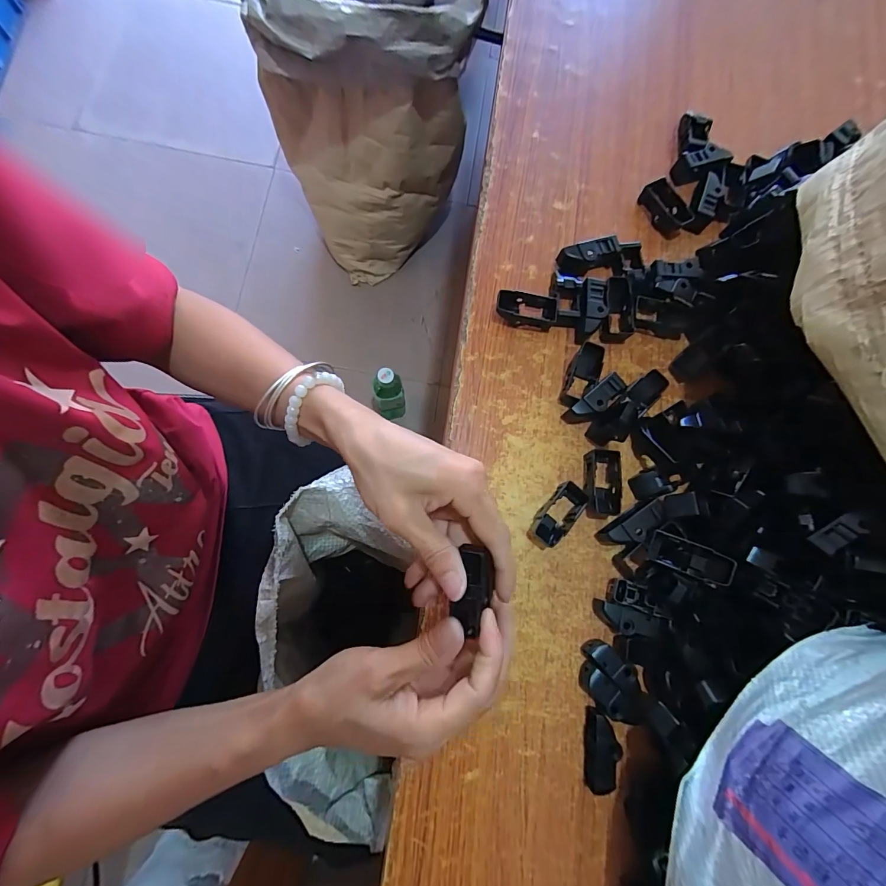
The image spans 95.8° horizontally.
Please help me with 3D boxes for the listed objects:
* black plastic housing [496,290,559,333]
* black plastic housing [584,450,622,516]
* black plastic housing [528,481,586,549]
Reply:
[{"bbox_3d":[0.069,-0.111,0.331,0.050,0.021,0.024,7,78,-3],"label":"black plastic housing"},{"bbox_3d":[0.125,0.031,0.314,0.028,0.018,0.048,6,78,-3],"label":"black plastic housing"},{"bbox_3d":[0.088,0.055,0.305,0.025,0.012,0.048,40,79,4],"label":"black plastic housing"}]

